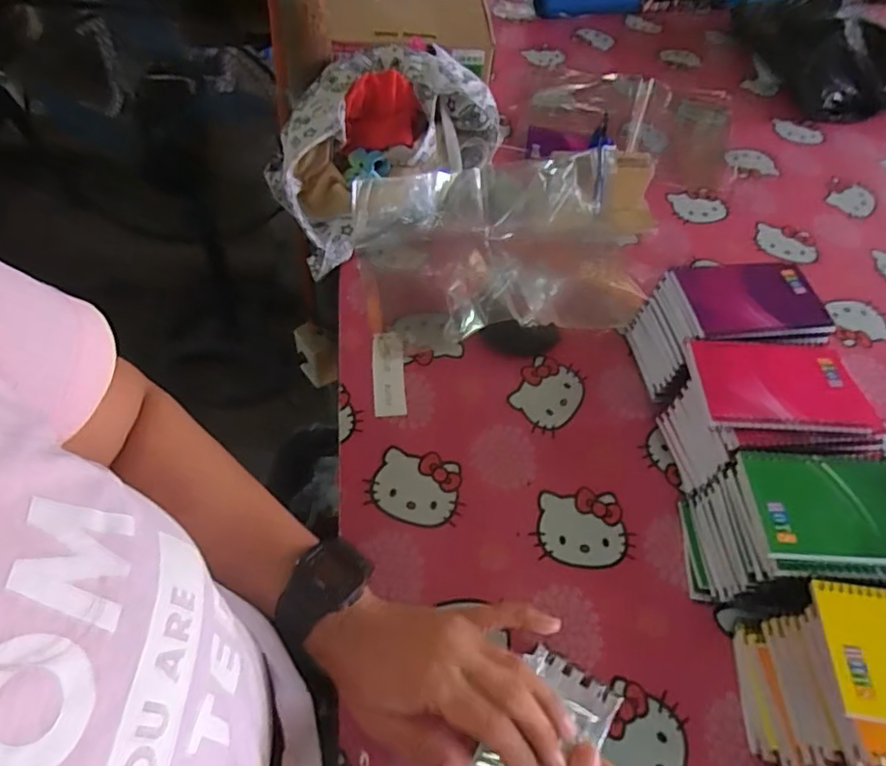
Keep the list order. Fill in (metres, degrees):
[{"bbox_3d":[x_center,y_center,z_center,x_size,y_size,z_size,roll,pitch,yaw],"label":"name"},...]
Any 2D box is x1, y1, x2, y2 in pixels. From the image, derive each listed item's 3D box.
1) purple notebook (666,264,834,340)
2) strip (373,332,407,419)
[{"bbox_3d":[0.283,-0.081,0.539,0.131,0.013,0.084,-4,55,-8],"label":"purple notebook"},{"bbox_3d":[-0.057,-0.011,0.610,0.032,0.005,0.105,-2,55,-6],"label":"strip"}]

